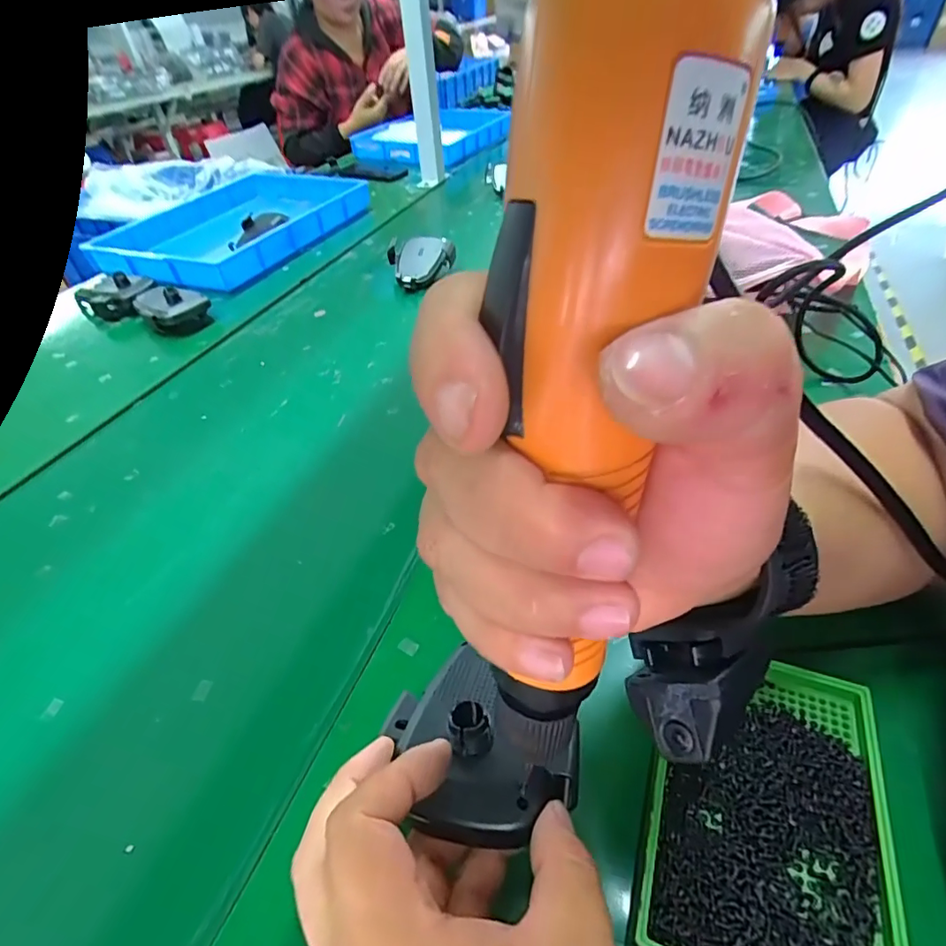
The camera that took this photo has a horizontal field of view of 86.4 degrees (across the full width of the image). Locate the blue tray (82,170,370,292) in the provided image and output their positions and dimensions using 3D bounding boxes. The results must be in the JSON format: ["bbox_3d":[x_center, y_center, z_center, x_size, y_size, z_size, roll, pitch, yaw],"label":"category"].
[{"bbox_3d":[-0.397,-0.404,0.838,0.301,0.073,0.359,14,47,21],"label":"blue tray"}]

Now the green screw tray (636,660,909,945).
[{"bbox_3d":[0.130,0.149,0.226,0.090,0.025,0.136,16,50,16],"label":"green screw tray"}]

